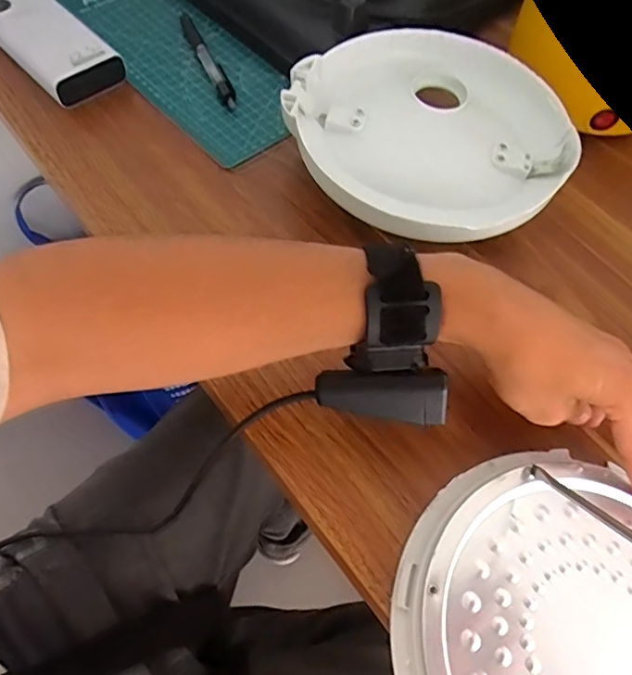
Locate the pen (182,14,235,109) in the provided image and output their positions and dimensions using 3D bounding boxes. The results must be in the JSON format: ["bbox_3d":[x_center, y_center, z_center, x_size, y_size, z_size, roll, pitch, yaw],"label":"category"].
[{"bbox_3d":[-0.099,-0.255,0.471,0.017,0.009,0.123,-22,65,-14],"label":"pen"}]

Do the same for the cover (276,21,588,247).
[{"bbox_3d":[0.088,-0.156,0.405,0.205,0.047,0.198,41,67,18],"label":"cover"}]

